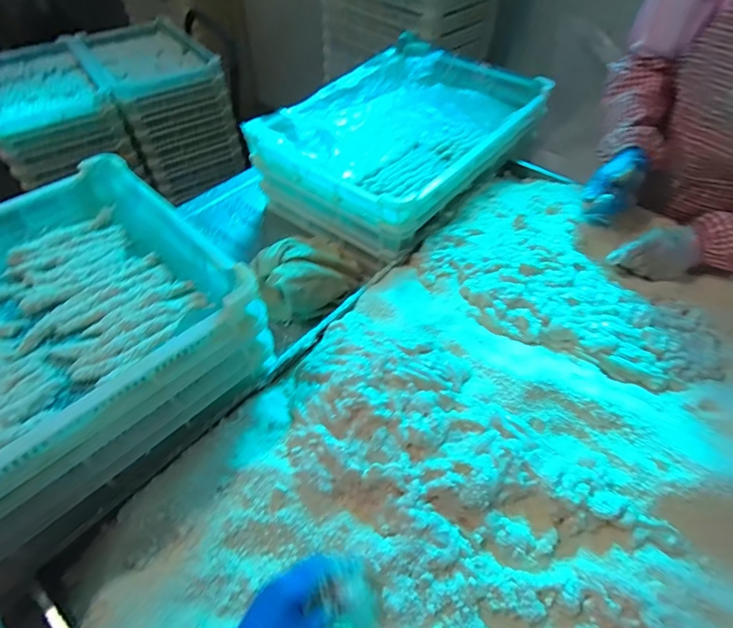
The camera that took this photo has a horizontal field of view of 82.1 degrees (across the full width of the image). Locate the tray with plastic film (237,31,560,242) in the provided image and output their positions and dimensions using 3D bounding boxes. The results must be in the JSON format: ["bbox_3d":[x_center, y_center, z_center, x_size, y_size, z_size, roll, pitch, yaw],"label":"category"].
[{"bbox_3d":[0.090,-0.413,0.914,0.400,0.091,0.588,35,59,21],"label":"tray with plastic film"}]

